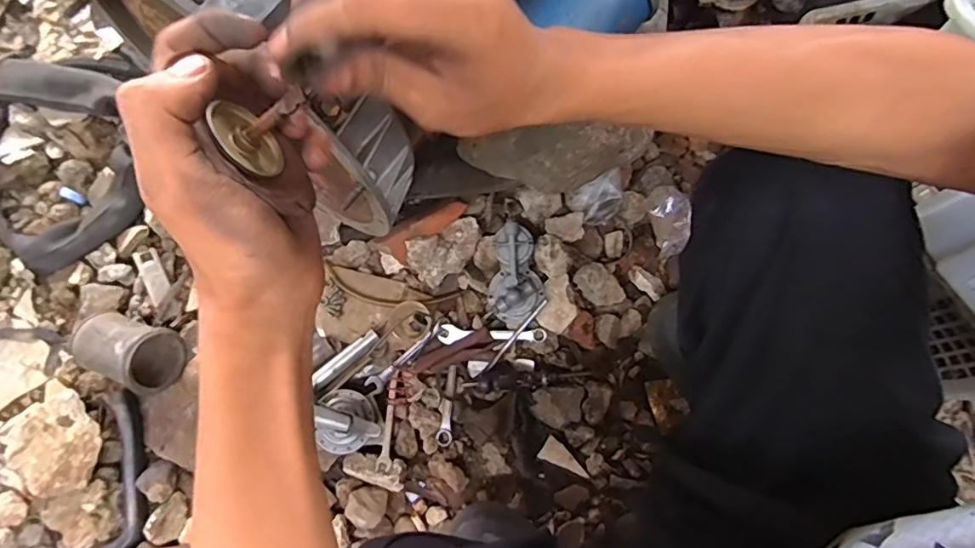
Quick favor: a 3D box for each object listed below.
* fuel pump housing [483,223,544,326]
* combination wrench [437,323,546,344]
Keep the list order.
[{"bbox_3d":[0.041,0.002,0.726,0.076,0.051,0.133,8,79,1],"label":"fuel pump housing"},{"bbox_3d":[0.006,0.082,0.730,0.145,0.014,0.028,2,79,0],"label":"combination wrench"}]

